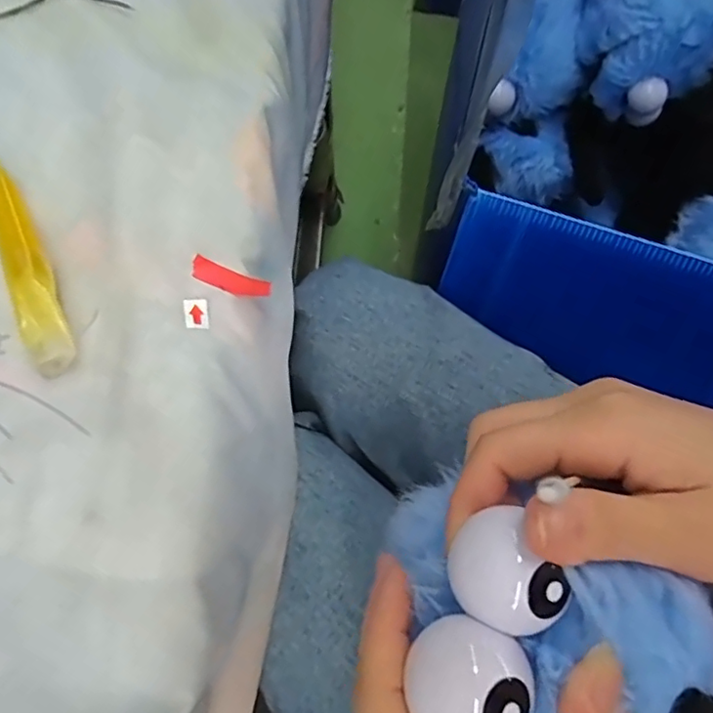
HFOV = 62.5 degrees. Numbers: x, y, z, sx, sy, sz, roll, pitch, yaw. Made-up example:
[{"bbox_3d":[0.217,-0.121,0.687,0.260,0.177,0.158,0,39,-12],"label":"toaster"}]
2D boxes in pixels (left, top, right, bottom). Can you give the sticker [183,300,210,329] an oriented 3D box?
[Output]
[{"bbox_3d":[-0.060,-0.016,0.219,0.008,0.004,0.012,-9,71,-5],"label":"sticker"}]

